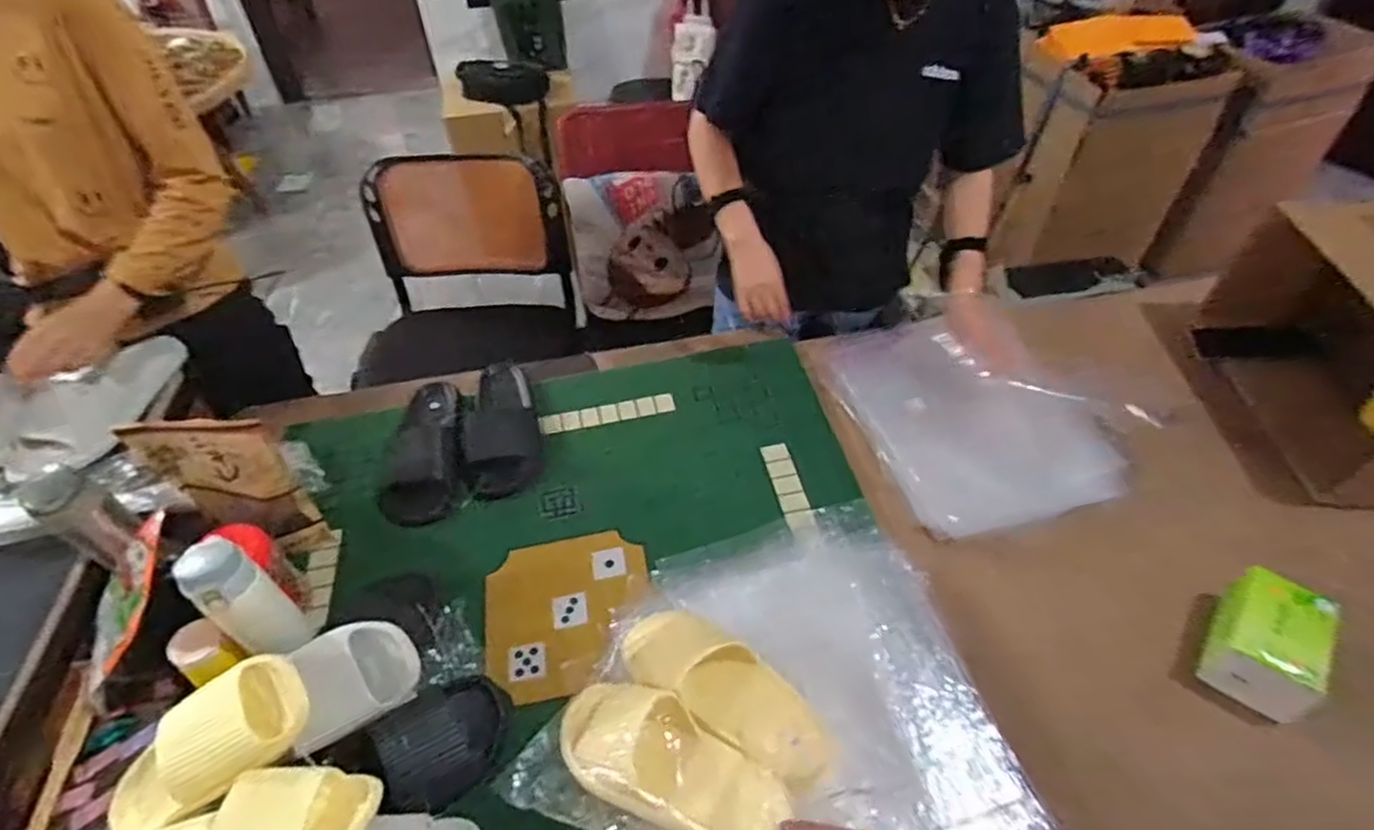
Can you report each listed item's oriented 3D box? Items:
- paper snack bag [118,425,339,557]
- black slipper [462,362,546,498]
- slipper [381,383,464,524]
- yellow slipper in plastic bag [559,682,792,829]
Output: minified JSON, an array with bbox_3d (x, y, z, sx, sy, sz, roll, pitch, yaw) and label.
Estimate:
[{"bbox_3d":[-0.592,0.094,0.887,0.172,0.211,0.060,6,48,7],"label":"paper snack bag"},{"bbox_3d":[-0.294,0.012,1.097,0.115,0.067,0.250,-8,47,-6],"label":"black slipper"},{"bbox_3d":[-0.407,0.045,1.051,0.122,0.074,0.262,-5,47,-3],"label":"slipper"},{"bbox_3d":[-0.030,0.335,0.665,0.278,0.080,0.109,12,46,36],"label":"yellow slipper in plastic bag"}]

